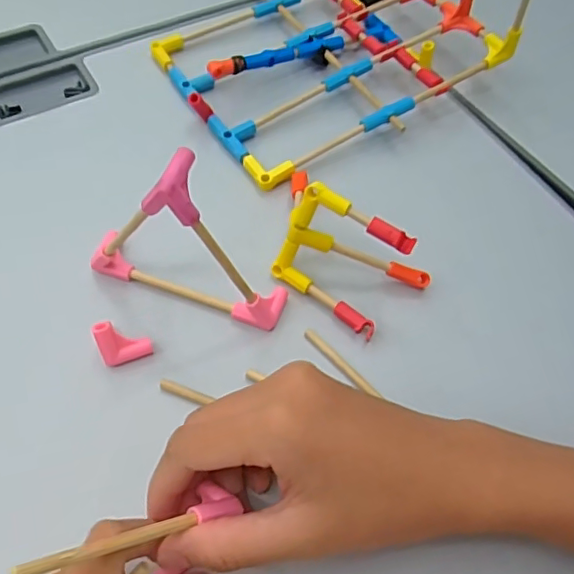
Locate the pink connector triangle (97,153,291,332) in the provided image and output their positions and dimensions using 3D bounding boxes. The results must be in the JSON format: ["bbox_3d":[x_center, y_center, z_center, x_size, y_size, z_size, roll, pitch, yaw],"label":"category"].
[{"bbox_3d":[-0.052,-0.025,0.284,0.105,0.099,0.027,17,60,6],"label":"pink connector triangle"}]

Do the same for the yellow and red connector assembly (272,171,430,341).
[{"bbox_3d":[0.035,-0.016,0.308,0.088,0.055,0.065,20,60,8],"label":"yellow and red connector assembly"}]

